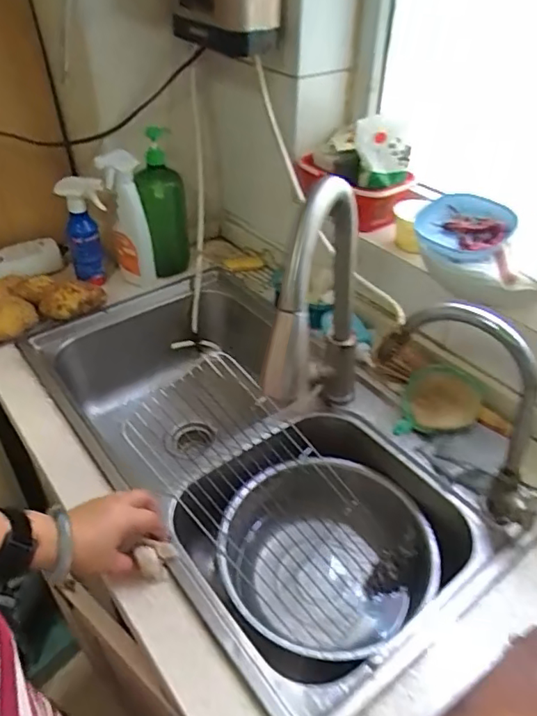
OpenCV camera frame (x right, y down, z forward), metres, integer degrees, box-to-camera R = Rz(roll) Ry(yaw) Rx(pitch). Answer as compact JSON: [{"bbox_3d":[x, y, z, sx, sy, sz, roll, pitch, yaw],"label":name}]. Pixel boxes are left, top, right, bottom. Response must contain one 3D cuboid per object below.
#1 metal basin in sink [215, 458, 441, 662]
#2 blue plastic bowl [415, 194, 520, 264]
[{"bbox_3d":[0.081,0.277,0.759,0.273,0.107,0.281,0,40,0],"label":"metal basin in sink"},{"bbox_3d":[0.292,-0.194,0.813,0.122,0.050,0.143,-39,52,-10],"label":"blue plastic bowl"}]

